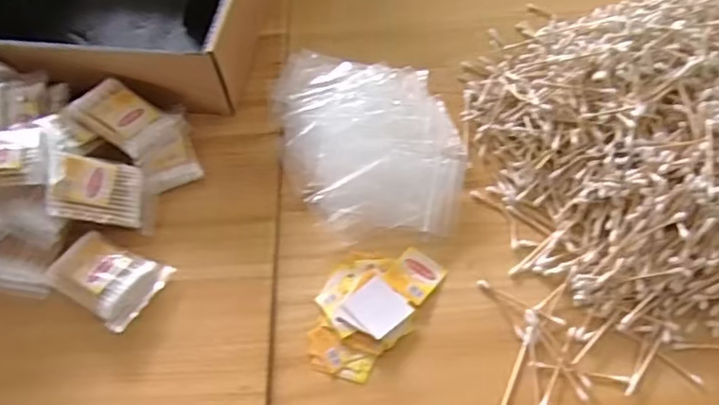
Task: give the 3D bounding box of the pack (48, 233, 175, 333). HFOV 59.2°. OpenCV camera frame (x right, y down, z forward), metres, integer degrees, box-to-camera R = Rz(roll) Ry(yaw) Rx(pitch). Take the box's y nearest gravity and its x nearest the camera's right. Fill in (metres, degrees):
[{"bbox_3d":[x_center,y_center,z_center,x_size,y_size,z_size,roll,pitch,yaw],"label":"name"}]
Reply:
[{"bbox_3d":[-0.208,0.061,0.515,0.090,0.014,0.062,23,62,16],"label":"pack"}]

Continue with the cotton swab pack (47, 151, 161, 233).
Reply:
[{"bbox_3d":[-0.215,-0.009,0.536,0.088,0.010,0.055,13,70,-20],"label":"cotton swab pack"}]

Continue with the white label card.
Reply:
[{"bbox_3d":[0.014,0.082,0.496,0.039,0.004,0.042,-38,61,-24],"label":"white label card"}]

